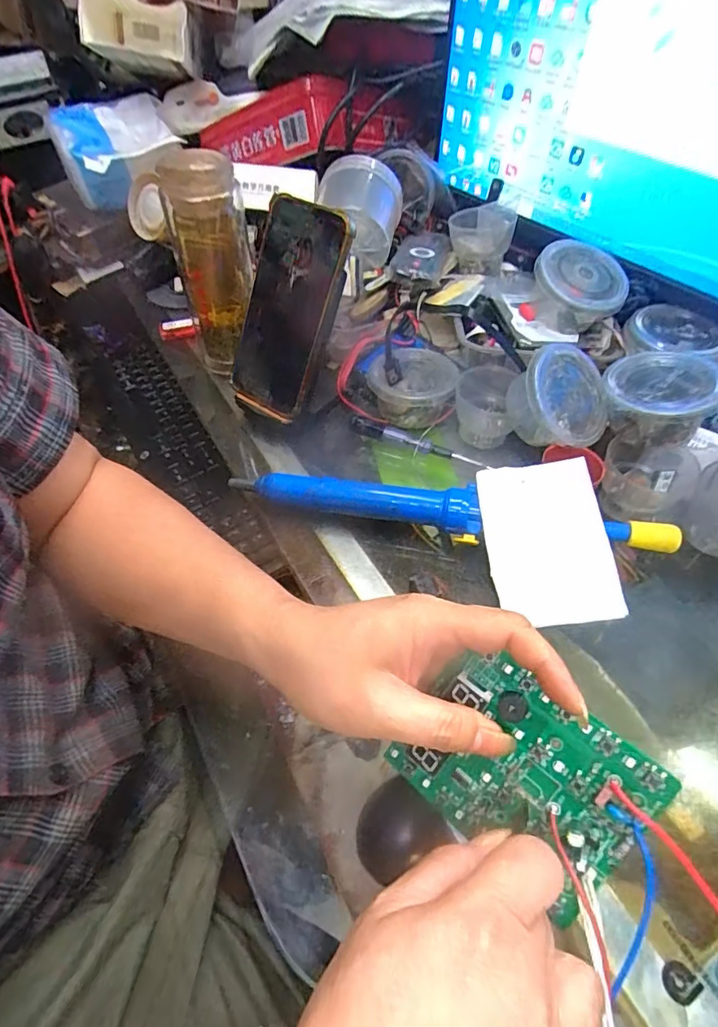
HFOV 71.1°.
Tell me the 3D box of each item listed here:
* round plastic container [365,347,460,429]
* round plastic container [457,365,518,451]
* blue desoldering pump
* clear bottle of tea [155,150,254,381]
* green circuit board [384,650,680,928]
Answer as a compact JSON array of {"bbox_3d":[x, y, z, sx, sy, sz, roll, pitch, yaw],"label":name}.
[{"bbox_3d":[0.047,-0.114,0.461,0.078,0.050,0.076,0,51,0],"label":"round plastic container"},{"bbox_3d":[0.111,-0.095,0.447,0.055,0.046,0.057,0,51,0],"label":"round plastic container"},{"bbox_3d":[0.063,0.001,0.374,0.322,0.022,0.031,7,51,5],"label":"blue desoldering pump"},{"bbox_3d":[-0.128,-0.217,0.454,0.063,0.172,0.057,-10,52,-9],"label":"clear bottle of tea"},{"bbox_3d":[0.077,0.130,0.248,0.108,0.017,0.088,34,99,23],"label":"green circuit board"}]

